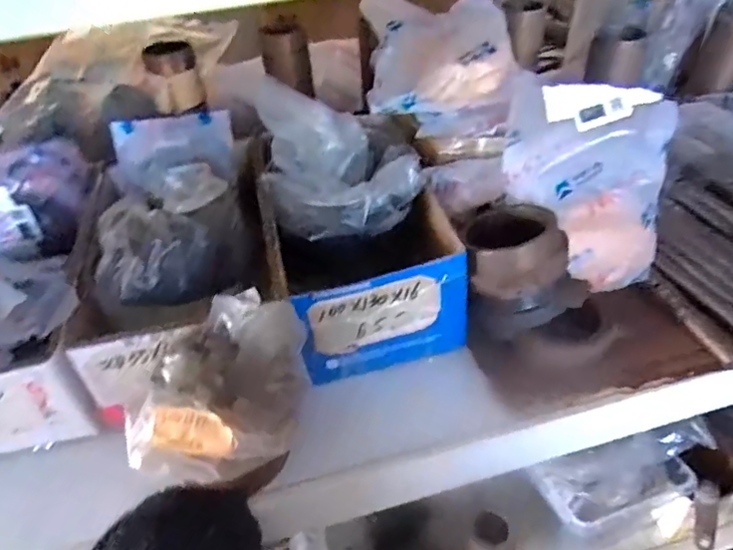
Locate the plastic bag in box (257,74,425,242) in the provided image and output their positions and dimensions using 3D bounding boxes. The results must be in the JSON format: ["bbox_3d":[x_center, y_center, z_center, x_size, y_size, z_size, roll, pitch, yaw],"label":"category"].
[{"bbox_3d":[-0.023,-0.094,0.477,0.131,0.094,0.087,0,41,6],"label":"plastic bag in box"}]

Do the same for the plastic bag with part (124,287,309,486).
[{"bbox_3d":[-0.088,0.073,0.368,0.099,0.072,0.105,2,41,8],"label":"plastic bag with part"}]

